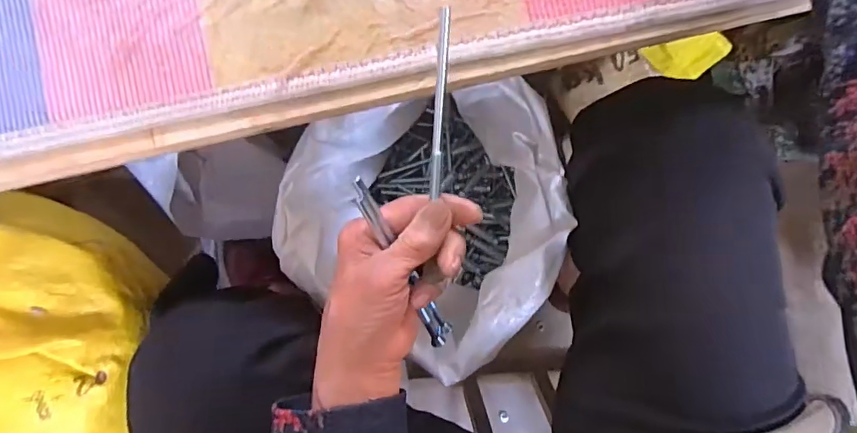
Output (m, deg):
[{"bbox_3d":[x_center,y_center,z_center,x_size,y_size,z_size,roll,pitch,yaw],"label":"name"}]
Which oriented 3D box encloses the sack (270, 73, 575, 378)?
[{"bbox_3d":[0.015,-0.003,0.569,0.238,0.306,0.240,37,88,2],"label":"sack"}]

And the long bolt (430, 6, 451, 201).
[{"bbox_3d":[0.007,-0.064,0.289,0.006,0.004,0.102,4,110,1],"label":"long bolt"}]

